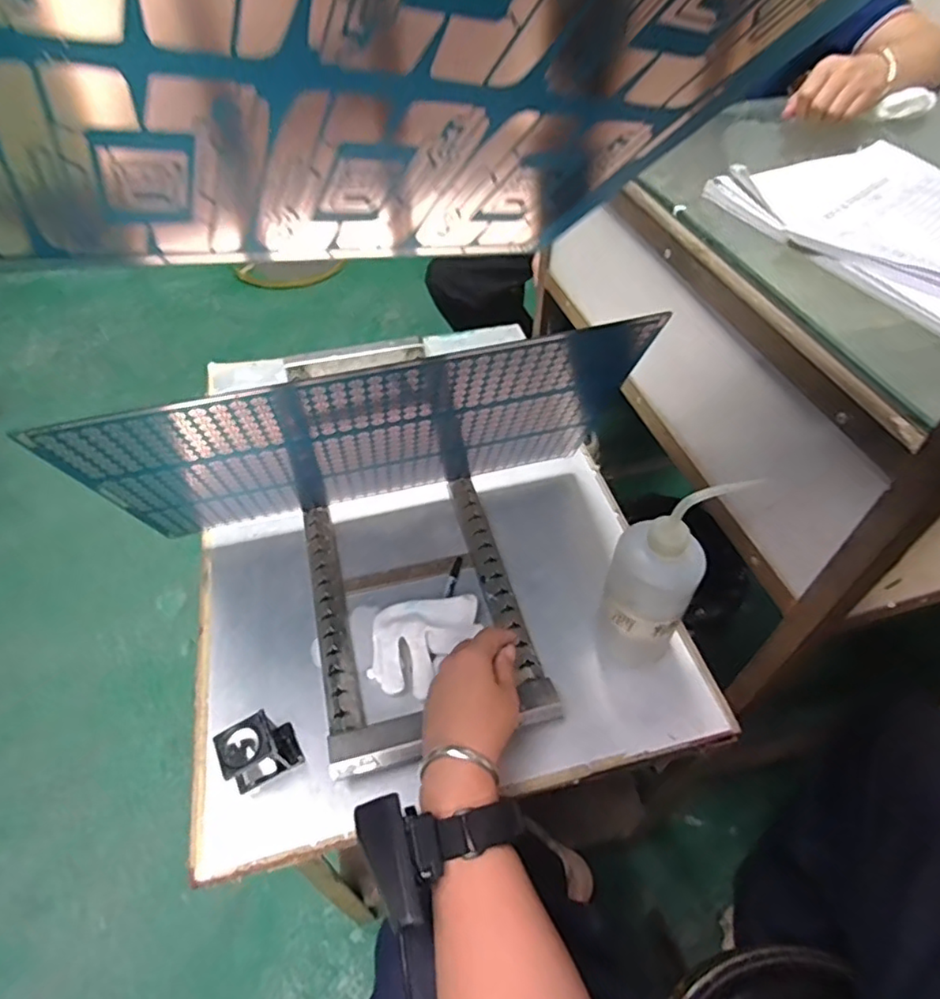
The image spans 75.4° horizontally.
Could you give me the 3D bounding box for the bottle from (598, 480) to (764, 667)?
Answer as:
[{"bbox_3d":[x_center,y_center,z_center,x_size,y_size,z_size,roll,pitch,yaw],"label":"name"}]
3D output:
[{"bbox_3d":[0.161,0.073,0.534,0.076,0.195,0.069,19,53,17],"label":"bottle"}]

